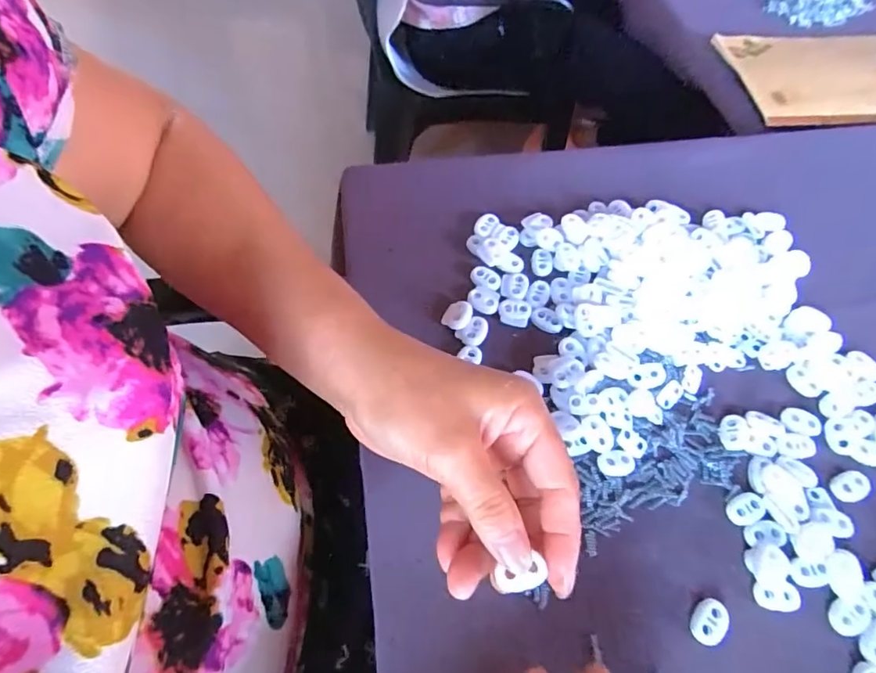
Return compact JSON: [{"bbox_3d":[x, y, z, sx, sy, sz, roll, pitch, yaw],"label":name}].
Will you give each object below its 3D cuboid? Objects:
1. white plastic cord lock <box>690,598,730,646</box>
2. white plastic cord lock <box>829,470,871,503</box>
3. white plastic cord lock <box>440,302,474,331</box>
[{"bbox_3d":[0.142,0.148,0.262,0.017,0.004,0.023,40,67,19],"label":"white plastic cord lock"},{"bbox_3d":[0.244,0.088,0.295,0.024,0.004,0.016,-19,63,-11],"label":"white plastic cord lock"},{"bbox_3d":[0.014,-0.015,0.338,0.017,0.004,0.022,26,63,12],"label":"white plastic cord lock"}]

